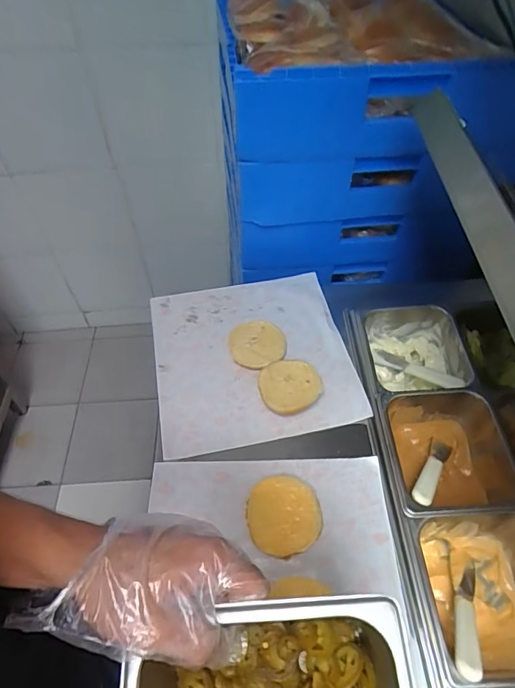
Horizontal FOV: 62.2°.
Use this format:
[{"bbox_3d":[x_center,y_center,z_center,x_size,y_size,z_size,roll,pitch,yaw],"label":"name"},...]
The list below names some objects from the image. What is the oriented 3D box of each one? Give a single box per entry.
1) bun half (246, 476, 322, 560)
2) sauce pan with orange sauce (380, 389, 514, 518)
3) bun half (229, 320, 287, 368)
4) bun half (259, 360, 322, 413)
[{"bbox_3d":[0.033,0.217,0.540,0.090,0.015,0.094,-1,54,1],"label":"bun half"},{"bbox_3d":[0.262,0.162,0.604,0.169,0.095,0.164,-4,54,-2],"label":"sauce pan with orange sauce"},{"bbox_3d":[-0.002,0.001,0.688,0.090,0.020,0.080,14,55,12],"label":"bun half"},{"bbox_3d":[0.049,0.065,0.640,0.089,0.031,0.081,-1,54,1],"label":"bun half"}]

